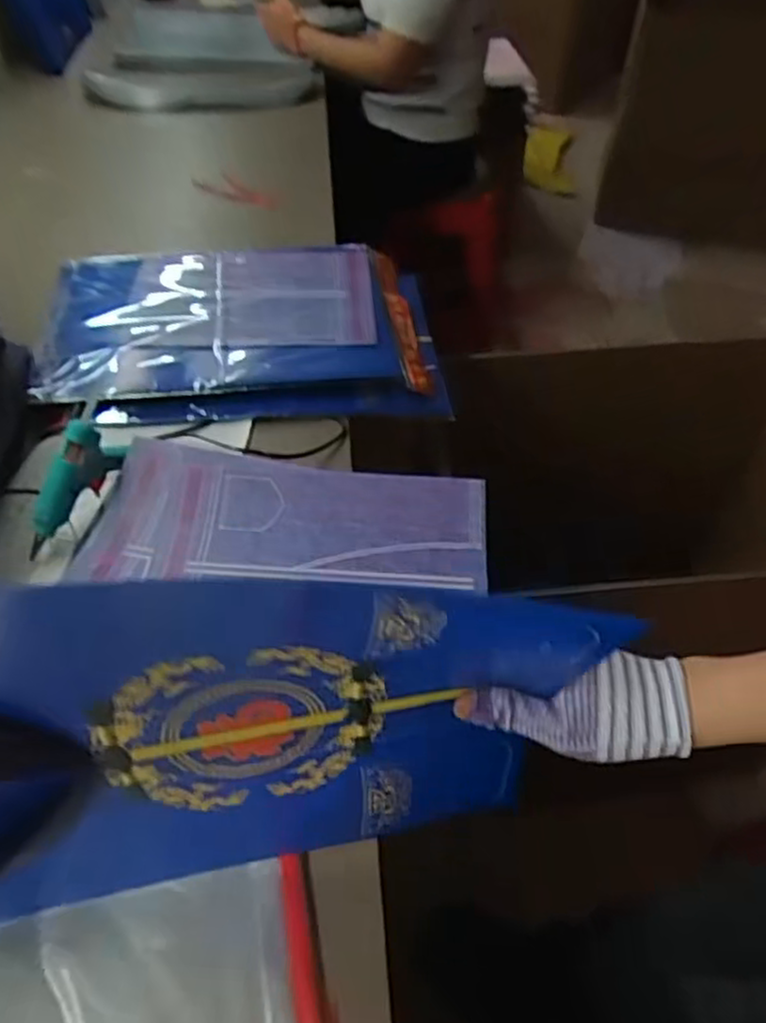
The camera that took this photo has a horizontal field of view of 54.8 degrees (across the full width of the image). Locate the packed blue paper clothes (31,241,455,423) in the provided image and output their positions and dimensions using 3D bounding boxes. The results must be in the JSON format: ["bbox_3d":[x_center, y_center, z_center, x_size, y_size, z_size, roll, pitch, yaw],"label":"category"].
[{"bbox_3d":[-0.169,-0.225,0.877,0.455,0.045,0.339,-5,49,-7],"label":"packed blue paper clothes"}]

